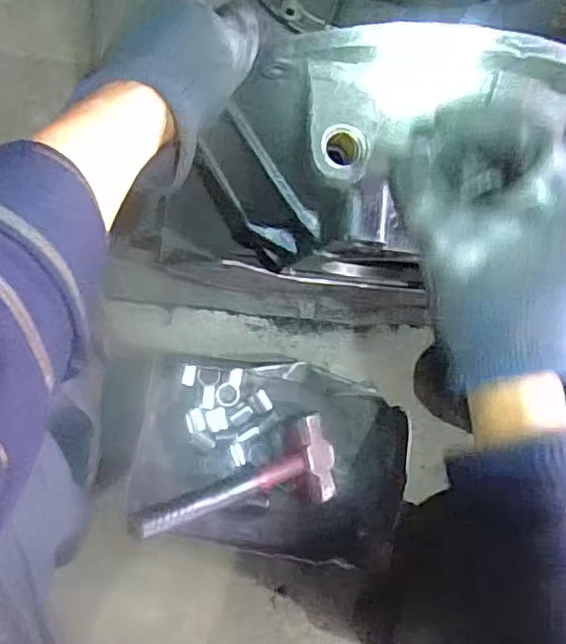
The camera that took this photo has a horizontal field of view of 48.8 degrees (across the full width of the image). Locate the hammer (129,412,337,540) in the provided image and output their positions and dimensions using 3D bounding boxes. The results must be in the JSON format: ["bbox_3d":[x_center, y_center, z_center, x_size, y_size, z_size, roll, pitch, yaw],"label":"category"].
[{"bbox_3d":[-0.043,0.170,0.647,0.243,0.031,0.098,-11,93,-37],"label":"hammer"}]

